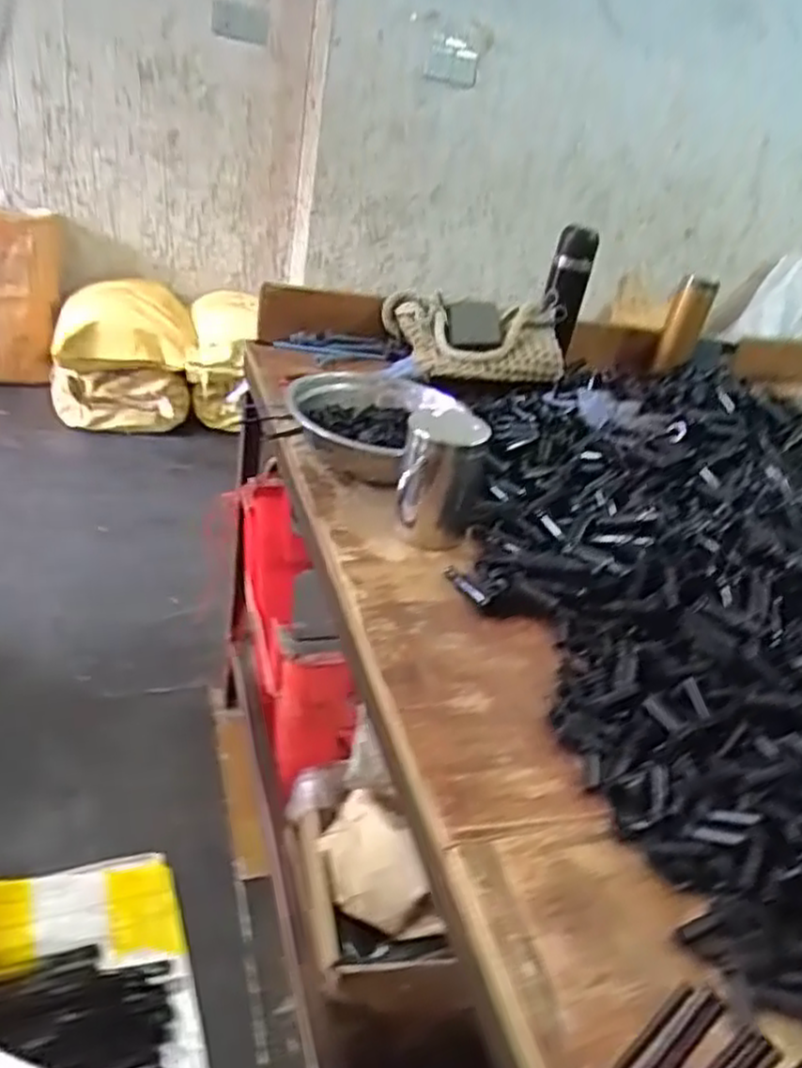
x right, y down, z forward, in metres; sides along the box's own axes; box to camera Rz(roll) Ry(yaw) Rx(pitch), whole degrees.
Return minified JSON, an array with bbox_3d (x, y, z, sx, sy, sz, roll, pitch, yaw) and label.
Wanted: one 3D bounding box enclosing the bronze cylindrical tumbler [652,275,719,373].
[{"bbox_3d":[0.502,-0.368,1.336,0.062,0.164,0.045,22,32,16],"label":"bronze cylindrical tumbler"}]

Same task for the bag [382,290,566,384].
[{"bbox_3d":[0.109,-0.303,1.142,0.281,0.085,0.199,12,31,-2],"label":"bag"}]

